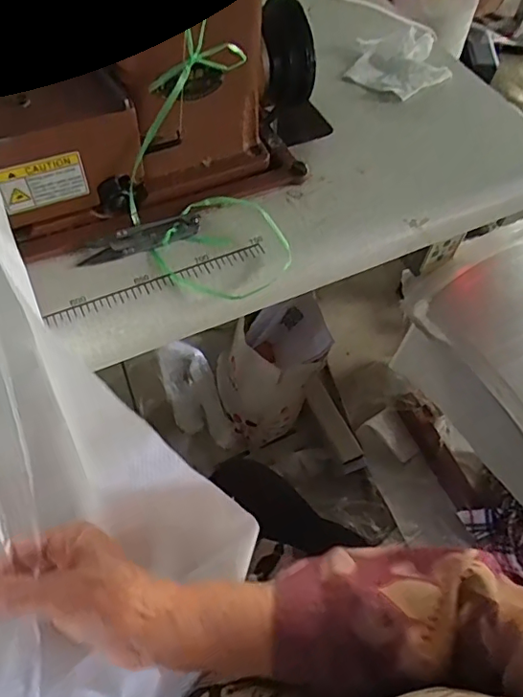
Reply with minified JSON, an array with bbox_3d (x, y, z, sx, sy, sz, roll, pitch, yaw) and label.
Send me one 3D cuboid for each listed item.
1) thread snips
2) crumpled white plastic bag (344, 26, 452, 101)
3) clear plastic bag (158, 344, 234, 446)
[{"bbox_3d":[-0.099,-0.092,0.440,0.100,0.006,0.025,-22,63,-16],"label":"thread snips"},{"bbox_3d":[0.158,-0.321,0.596,0.100,0.024,0.102,32,62,14],"label":"crumpled white plastic bag"},{"bbox_3d":[-0.145,0.100,1.145,0.102,0.036,0.254,-17,62,-14],"label":"clear plastic bag"}]

